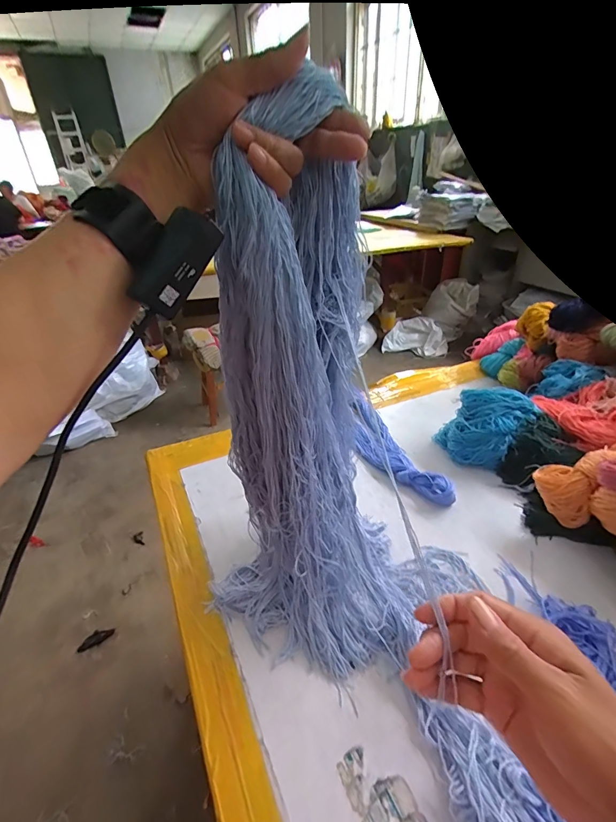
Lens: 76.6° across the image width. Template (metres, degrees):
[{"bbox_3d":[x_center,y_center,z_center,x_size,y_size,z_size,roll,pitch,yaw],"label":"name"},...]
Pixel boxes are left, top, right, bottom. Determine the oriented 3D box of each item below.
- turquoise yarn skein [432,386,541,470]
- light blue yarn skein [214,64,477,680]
[{"bbox_3d":[0.295,0.025,0.662,0.114,0.111,0.122,-25,38,-31],"label":"turquoise yarn skein"},{"bbox_3d":[-0.021,0.006,0.369,0.160,0.505,0.124,-5,19,-4],"label":"light blue yarn skein"}]

